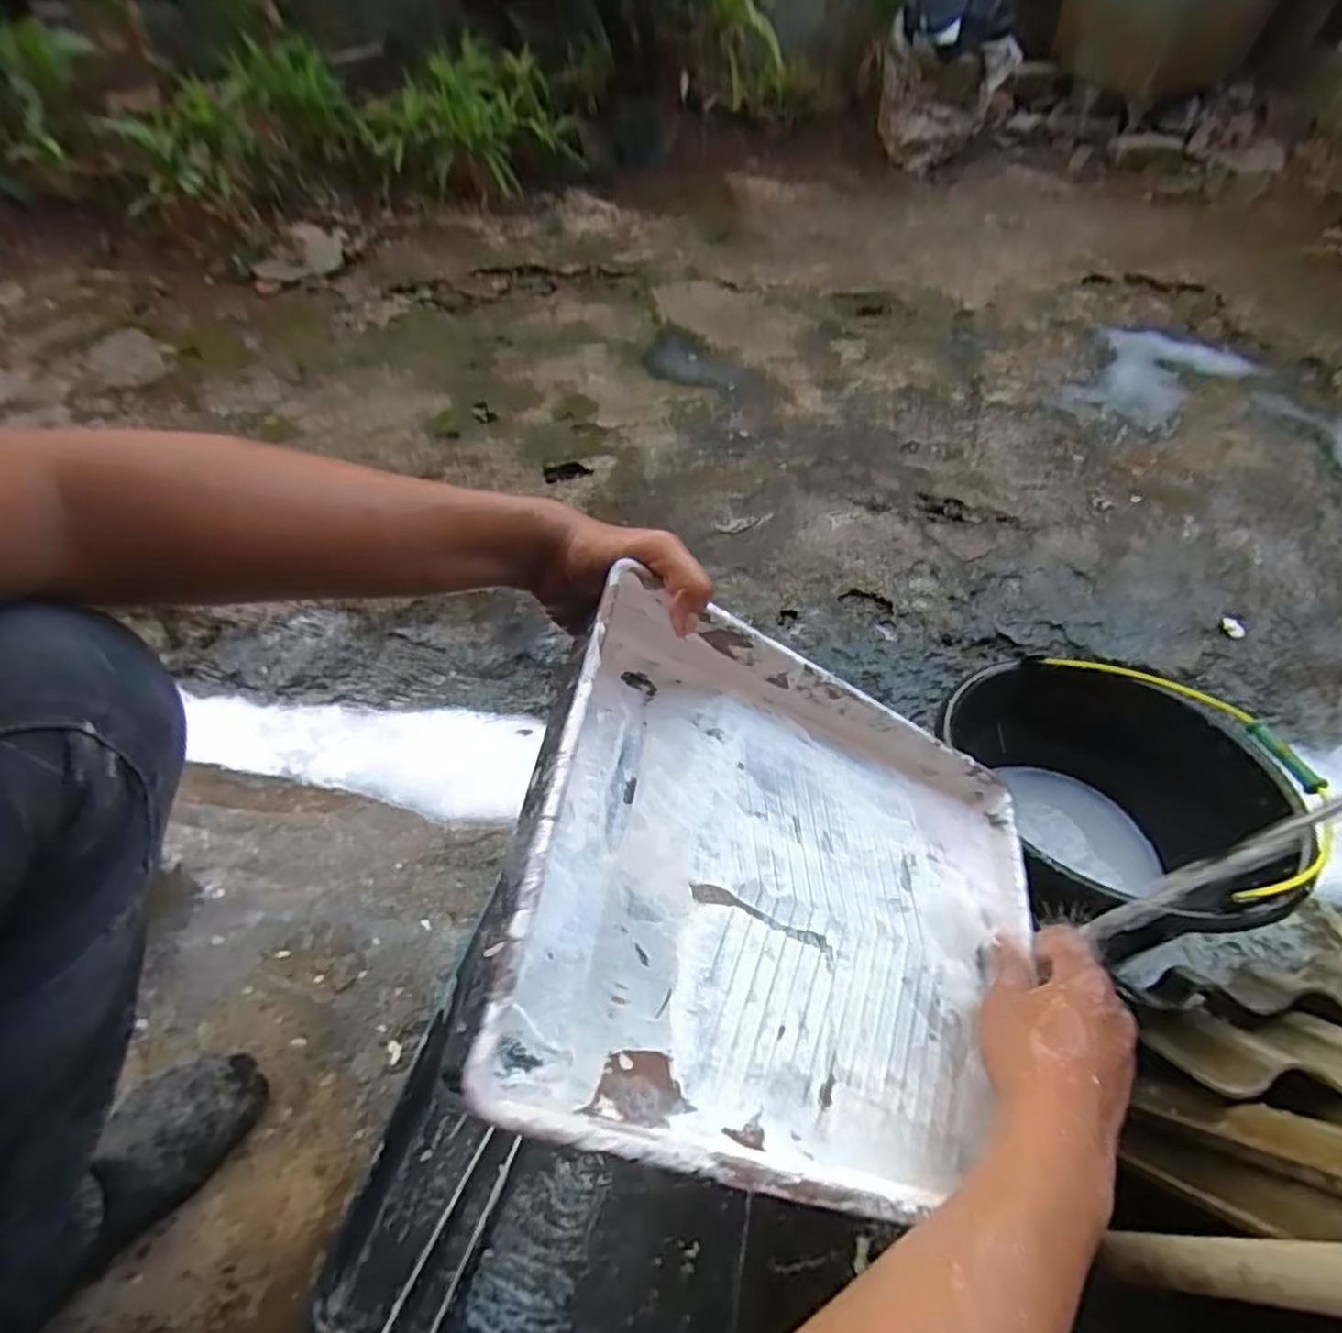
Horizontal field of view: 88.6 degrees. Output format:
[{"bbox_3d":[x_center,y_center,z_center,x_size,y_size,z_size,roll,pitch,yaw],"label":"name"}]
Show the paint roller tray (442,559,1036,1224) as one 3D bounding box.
[{"bbox_3d":[0.082,0.129,0.391,0.343,0.086,0.274,24,52,-16],"label":"paint roller tray"}]

